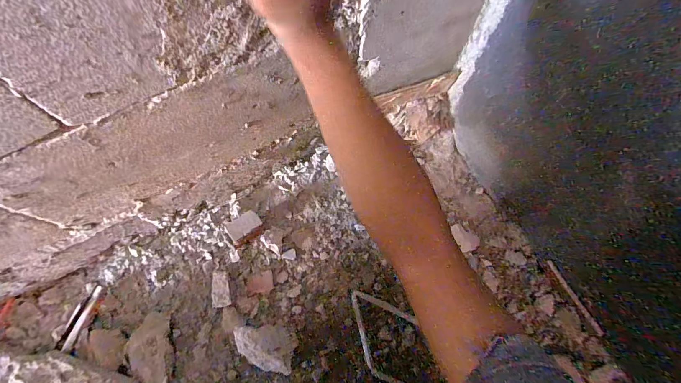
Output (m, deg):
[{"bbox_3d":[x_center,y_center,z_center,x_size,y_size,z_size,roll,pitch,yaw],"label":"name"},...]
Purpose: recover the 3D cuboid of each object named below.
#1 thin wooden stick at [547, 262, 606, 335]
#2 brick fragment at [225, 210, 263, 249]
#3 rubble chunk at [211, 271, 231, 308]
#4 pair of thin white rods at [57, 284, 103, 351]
[{"bbox_3d":[0.421,0.191,0.600,0.006,0.010,0.141,-27,74,-11],"label":"thin wooden stick"},{"bbox_3d":[-0.186,0.074,0.655,0.067,0.050,0.045,-37,76,-13],"label":"brick fragment"},{"bbox_3d":[-0.227,0.185,0.632,0.034,0.025,0.067,-13,72,-6],"label":"rubble chunk"},{"bbox_3d":[-0.459,0.220,0.586,0.029,0.012,0.108,10,55,1],"label":"pair of thin white rods"}]

